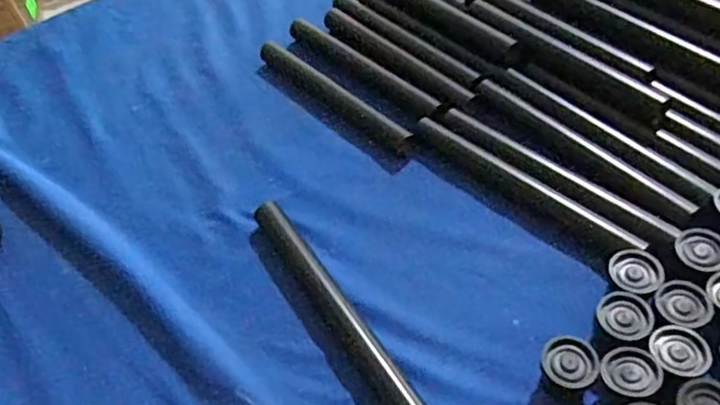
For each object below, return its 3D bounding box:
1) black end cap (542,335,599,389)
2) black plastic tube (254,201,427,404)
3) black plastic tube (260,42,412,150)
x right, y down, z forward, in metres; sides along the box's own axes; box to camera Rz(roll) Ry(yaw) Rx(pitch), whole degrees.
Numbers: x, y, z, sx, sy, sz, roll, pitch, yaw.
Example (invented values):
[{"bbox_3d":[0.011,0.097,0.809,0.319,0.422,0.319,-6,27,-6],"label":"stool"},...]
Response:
[{"bbox_3d":[0.139,0.112,0.409,0.035,0.033,0.034,-2,50,3],"label":"black end cap"},{"bbox_3d":[-0.022,0.075,0.468,0.023,0.016,0.220,-29,54,-18],"label":"black plastic tube"},{"bbox_3d":[-0.030,-0.109,0.615,0.026,0.023,0.205,-35,56,-22],"label":"black plastic tube"}]

